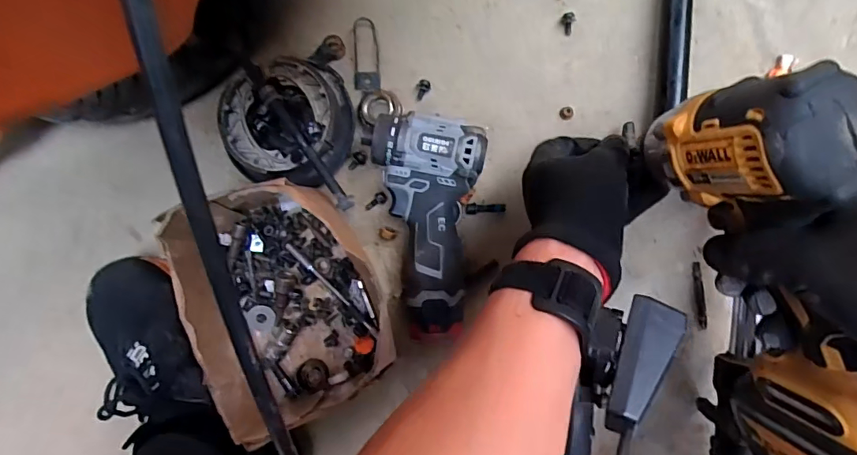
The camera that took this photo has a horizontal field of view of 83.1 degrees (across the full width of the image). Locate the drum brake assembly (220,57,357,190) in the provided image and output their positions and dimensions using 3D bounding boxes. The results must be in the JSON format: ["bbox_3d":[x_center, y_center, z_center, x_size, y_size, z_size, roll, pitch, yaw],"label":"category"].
[{"bbox_3d":[-0.130,-0.095,0.464,0.114,0.065,0.107,0,87,5],"label":"drum brake assembly"}]

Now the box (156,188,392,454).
[{"bbox_3d":[-0.119,0.060,0.441,0.155,0.103,0.200,-19,86,4],"label":"box"}]

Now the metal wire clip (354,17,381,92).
[{"bbox_3d":[-0.064,-0.175,0.490,0.027,0.007,0.075,-6,87,5],"label":"metal wire clip"}]

